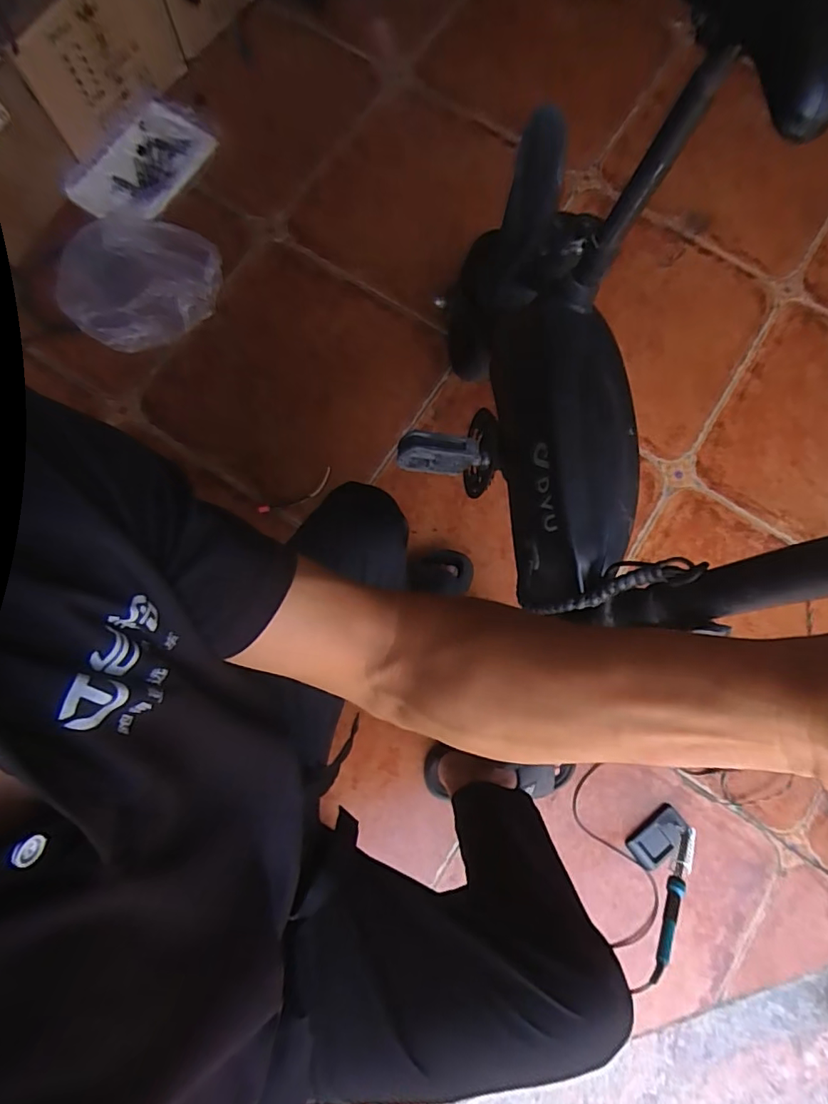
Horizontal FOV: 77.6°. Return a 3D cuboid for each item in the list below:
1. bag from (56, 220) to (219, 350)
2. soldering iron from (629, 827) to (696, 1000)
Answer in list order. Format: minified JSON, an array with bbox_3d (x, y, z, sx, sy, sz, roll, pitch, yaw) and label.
[{"bbox_3d":[-0.541,-0.543,1.022,0.300,0.088,0.251,-32,82,-6],"label":"bag"},{"bbox_3d":[0.389,0.532,0.778,0.026,0.025,0.268,41,49,8],"label":"soldering iron"}]

